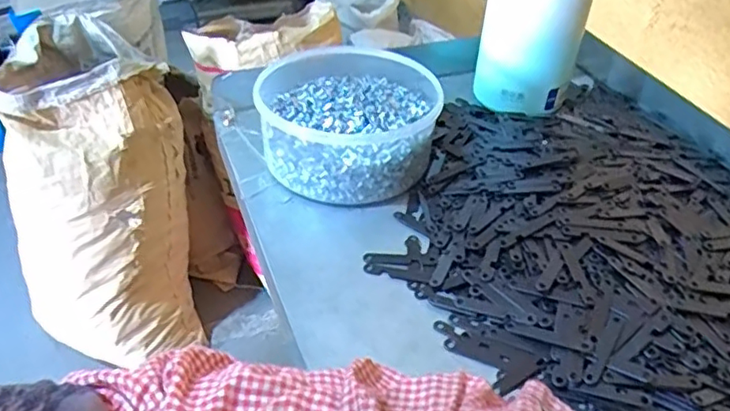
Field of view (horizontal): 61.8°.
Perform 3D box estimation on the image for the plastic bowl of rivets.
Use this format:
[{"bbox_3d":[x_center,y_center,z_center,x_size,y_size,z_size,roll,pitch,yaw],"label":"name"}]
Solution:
[{"bbox_3d":[-0.012,-0.083,0.530,0.151,0.062,0.182,-5,40,-8],"label":"plastic bowl of rivets"}]

